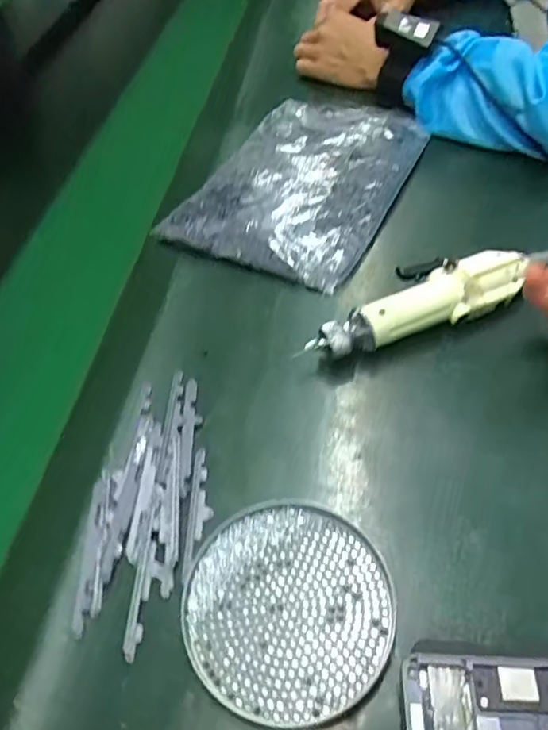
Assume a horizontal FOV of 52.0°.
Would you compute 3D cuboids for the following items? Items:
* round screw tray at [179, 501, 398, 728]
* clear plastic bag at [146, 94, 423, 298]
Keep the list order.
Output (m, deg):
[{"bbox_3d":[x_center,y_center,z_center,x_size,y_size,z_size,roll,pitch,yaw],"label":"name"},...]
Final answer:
[{"bbox_3d":[0.008,0.134,0.314,0.113,0.014,0.110,-3,50,4],"label":"round screw tray"},{"bbox_3d":[0.039,-0.193,0.562,0.171,0.045,0.283,22,56,22],"label":"clear plastic bag"}]

